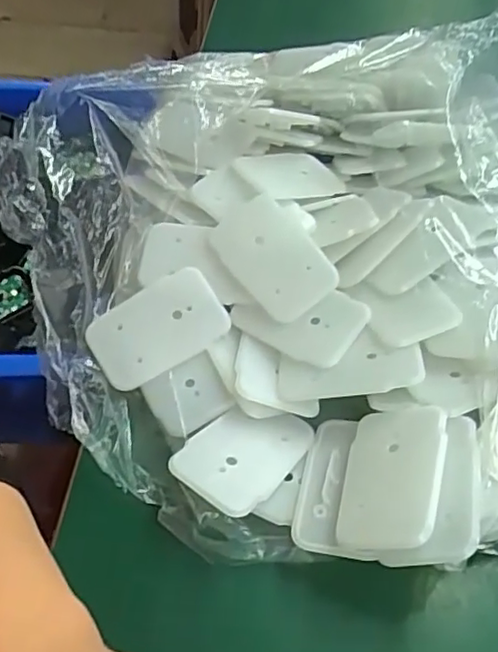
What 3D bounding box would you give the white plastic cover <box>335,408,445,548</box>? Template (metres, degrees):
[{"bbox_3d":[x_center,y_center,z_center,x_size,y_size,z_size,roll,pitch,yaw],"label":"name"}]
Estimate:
[{"bbox_3d":[0.060,0.063,0.260,0.043,0.004,0.065,-15,38,35],"label":"white plastic cover"}]

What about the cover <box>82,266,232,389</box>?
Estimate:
[{"bbox_3d":[-0.047,0.001,0.318,0.069,0.004,0.043,-32,79,-8],"label":"cover"}]

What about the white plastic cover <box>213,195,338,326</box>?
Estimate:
[{"bbox_3d":[0.013,-0.036,0.325,0.042,0.009,0.070,-42,70,8],"label":"white plastic cover"}]

